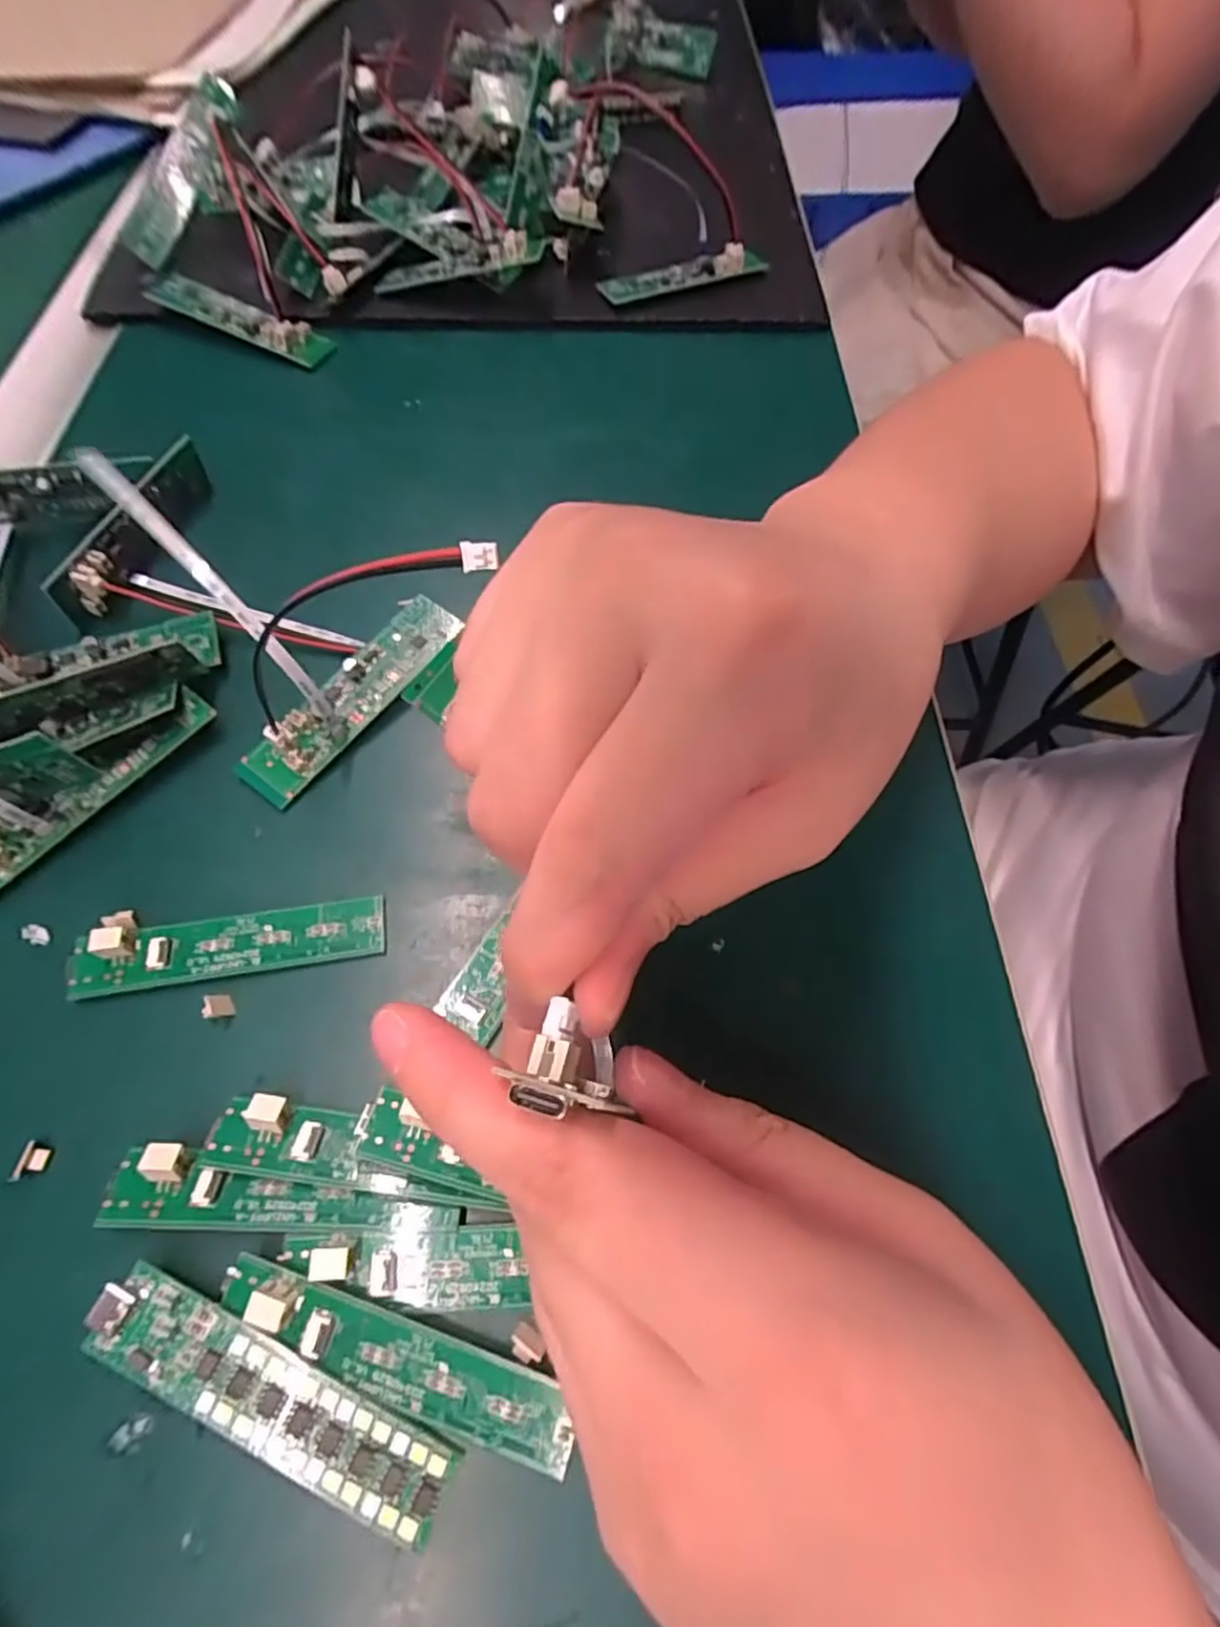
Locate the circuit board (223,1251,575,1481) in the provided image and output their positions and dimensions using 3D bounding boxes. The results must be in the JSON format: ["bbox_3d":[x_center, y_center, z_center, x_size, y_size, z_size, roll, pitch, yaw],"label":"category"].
[{"bbox_3d":[-0.047,0.120,0.151,0.081,0.004,0.016,18,64,8],"label":"circuit board"}]

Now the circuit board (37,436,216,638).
[{"bbox_3d":[-0.172,-0.103,0.256,0.014,0.021,0.081,19,64,9],"label":"circuit board"}]

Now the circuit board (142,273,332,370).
[{"bbox_3d":[-0.180,-0.237,0.330,0.097,0.014,0.021,22,65,10],"label":"circuit board"}]

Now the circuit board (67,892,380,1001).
[{"bbox_3d":[-0.107,0.035,0.195,0.083,0.010,0.021,-9,63,-5],"label":"circuit board"}]

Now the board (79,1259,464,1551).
[{"bbox_3d":[-0.072,0.125,0.148,0.082,0.010,0.018,22,65,10],"label":"board"}]

